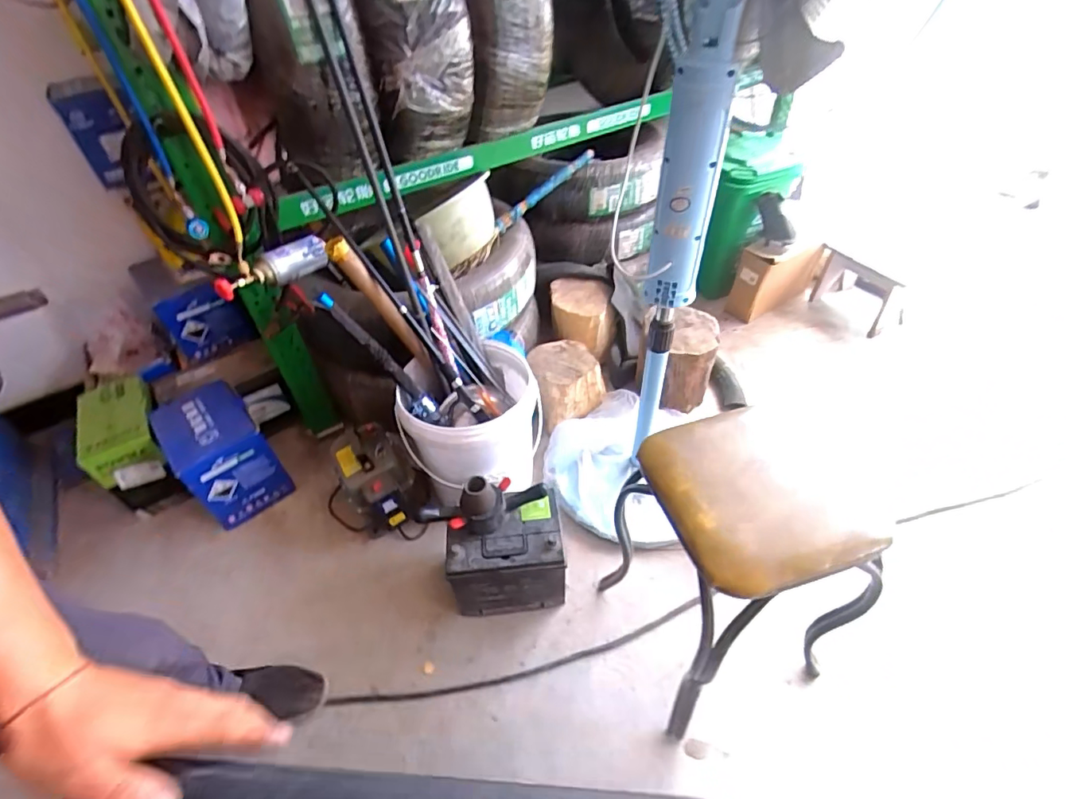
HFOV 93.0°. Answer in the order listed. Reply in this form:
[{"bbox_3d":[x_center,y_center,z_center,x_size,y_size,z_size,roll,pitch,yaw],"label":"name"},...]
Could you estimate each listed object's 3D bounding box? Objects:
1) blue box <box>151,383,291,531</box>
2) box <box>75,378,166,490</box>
[{"bbox_3d":[-0.773,0.139,1.267,0.186,0.259,0.270,-33,52,-28],"label":"blue box"},{"bbox_3d":[-1.009,0.083,1.253,0.146,0.147,0.259,-22,48,-19],"label":"box"}]

